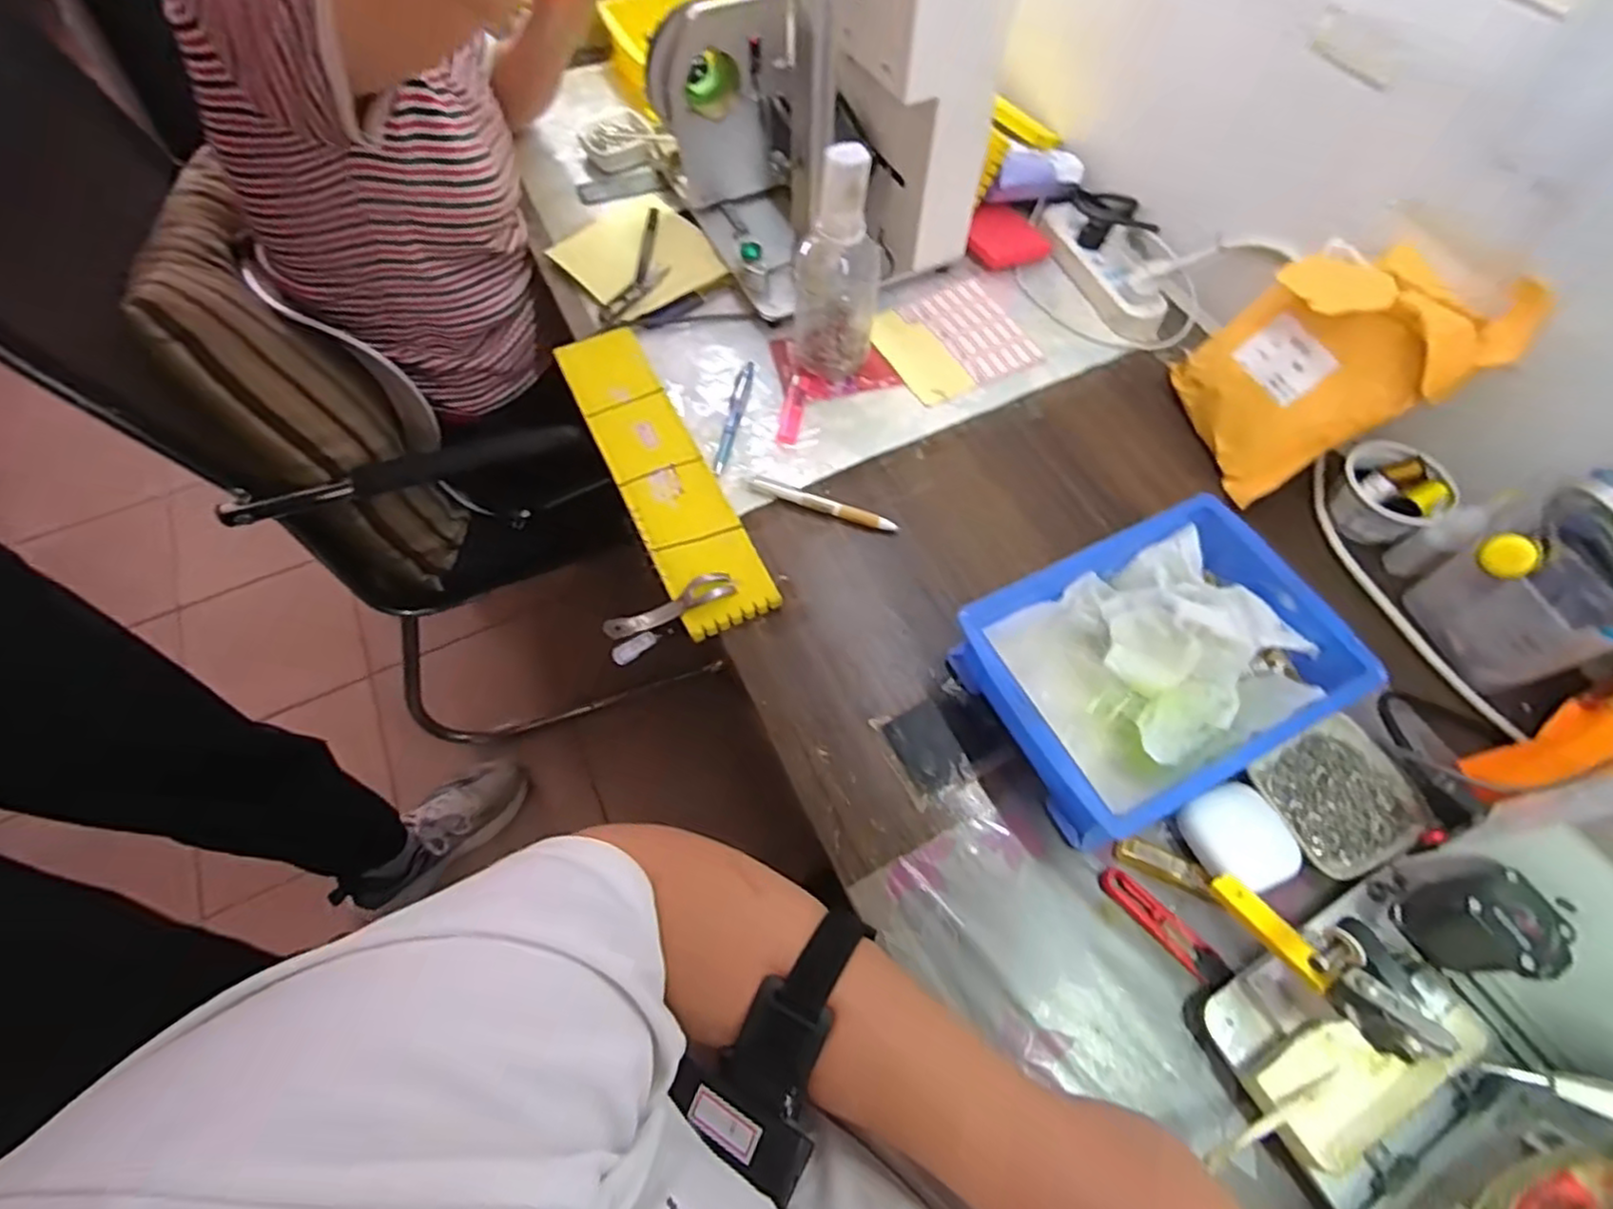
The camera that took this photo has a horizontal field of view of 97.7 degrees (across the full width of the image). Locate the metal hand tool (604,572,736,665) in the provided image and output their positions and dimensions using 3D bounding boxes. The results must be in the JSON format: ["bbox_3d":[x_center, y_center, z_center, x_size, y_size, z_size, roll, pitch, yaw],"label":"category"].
[{"bbox_3d":[-0.111,0.009,0.576,0.109,0.037,0.024,-27,65,-14],"label":"metal hand tool"}]

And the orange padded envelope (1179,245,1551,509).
[{"bbox_3d":[0.432,-0.207,0.585,0.058,0.227,0.152,-16,74,-41],"label":"orange padded envelope"}]

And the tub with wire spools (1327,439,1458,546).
[{"bbox_3d":[0.487,-0.091,0.598,0.066,0.054,0.081,-35,67,-17],"label":"tub with wire spools"}]

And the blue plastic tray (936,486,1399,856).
[{"bbox_3d":[0.252,0.043,0.517,0.246,0.070,0.180,-25,64,-13],"label":"blue plastic tray"}]

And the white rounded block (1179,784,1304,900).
[{"bbox_3d":[0.292,0.159,0.478,0.062,0.023,0.067,-21,64,-11],"label":"white rounded block"}]

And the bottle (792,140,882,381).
[{"bbox_3d":[0.024,-0.300,0.630,0.081,0.205,0.071,6,62,3],"label":"bottle"}]

